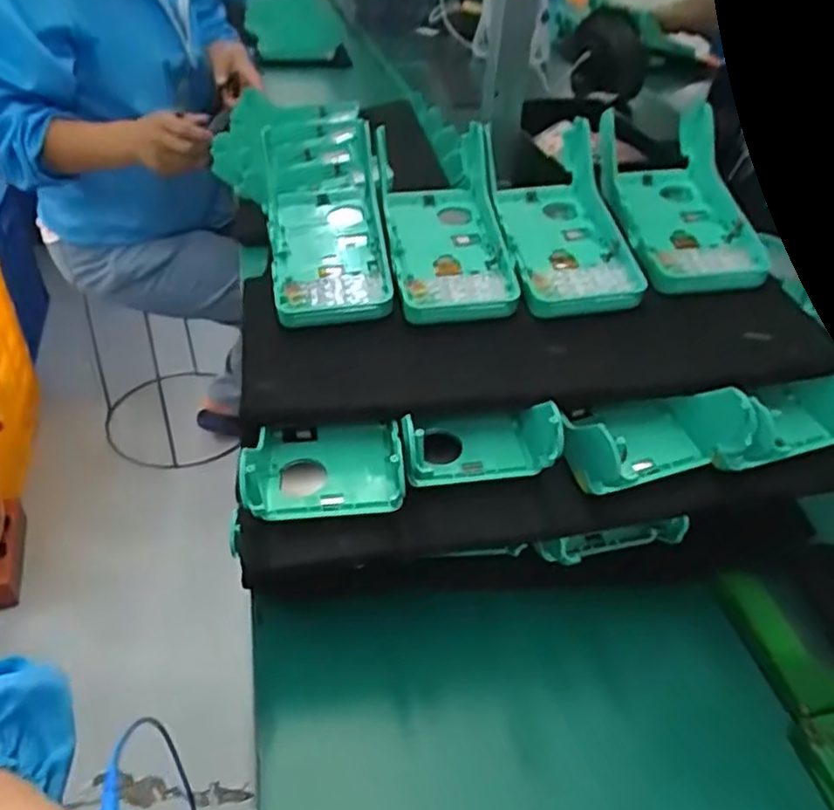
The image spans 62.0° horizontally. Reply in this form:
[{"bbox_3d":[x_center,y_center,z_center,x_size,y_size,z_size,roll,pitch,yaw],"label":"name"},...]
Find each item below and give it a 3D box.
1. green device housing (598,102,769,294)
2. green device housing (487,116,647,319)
[{"bbox_3d":[0.185,-0.152,0.495,0.085,0.061,0.178,0,40,-5],"label":"green device housing"},{"bbox_3d":[0.101,-0.131,0.478,0.083,0.059,0.169,-1,40,-7],"label":"green device housing"}]

